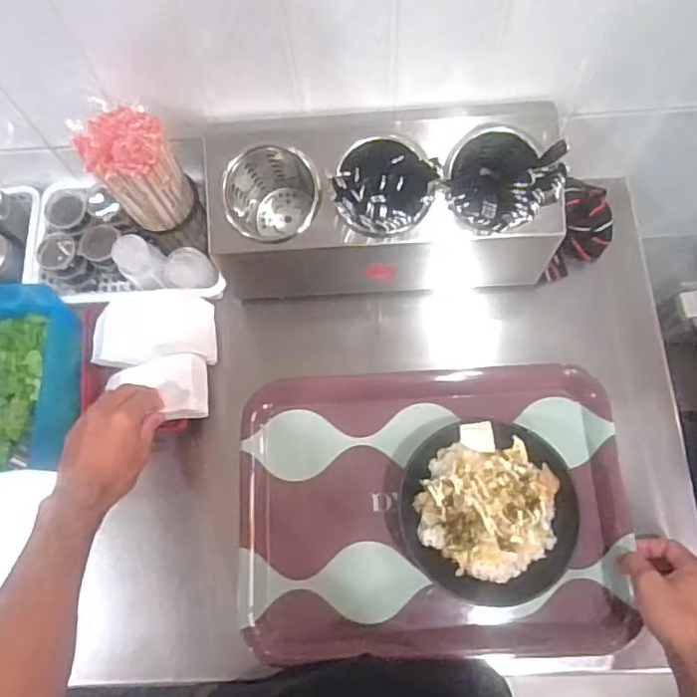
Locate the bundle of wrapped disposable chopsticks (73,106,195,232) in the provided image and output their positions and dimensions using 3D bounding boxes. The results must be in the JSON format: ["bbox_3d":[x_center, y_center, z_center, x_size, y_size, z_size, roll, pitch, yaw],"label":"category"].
[{"bbox_3d":[-0.227,-0.192,0.647,0.080,0.130,0.075,0,74,2],"label":"bundle of wrapped disposable chopsticks"}]

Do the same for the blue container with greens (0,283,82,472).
[{"bbox_3d":[-0.399,0.030,0.690,0.148,0.080,0.220,-1,74,1],"label":"blue container with greens"}]

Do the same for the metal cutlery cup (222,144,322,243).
[{"bbox_3d":[-0.092,-0.177,0.696,0.102,0.150,0.103,-1,98,-7],"label":"metal cutlery cup"}]

